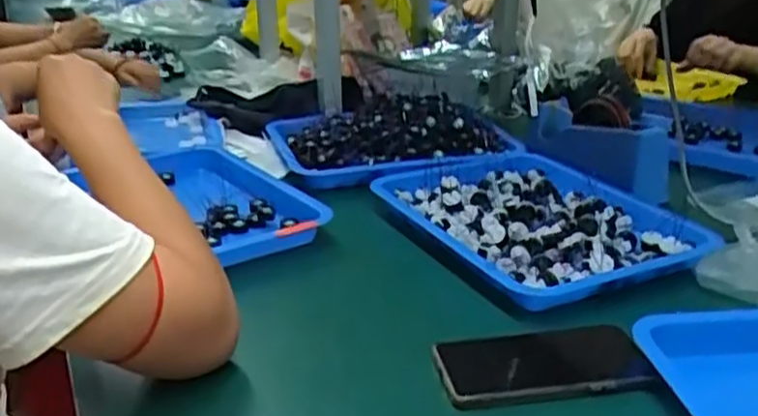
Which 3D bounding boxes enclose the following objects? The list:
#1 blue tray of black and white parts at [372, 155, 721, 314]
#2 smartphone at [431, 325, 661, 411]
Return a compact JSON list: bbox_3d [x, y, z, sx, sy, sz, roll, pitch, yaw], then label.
[{"bbox_3d":[0.164,0.004,0.820,0.259,0.051,0.333,-14,26,-29],"label":"blue tray of black and white parts"},{"bbox_3d":[0.127,0.124,0.580,0.159,0.010,0.083,-5,24,-4],"label":"smartphone"}]

